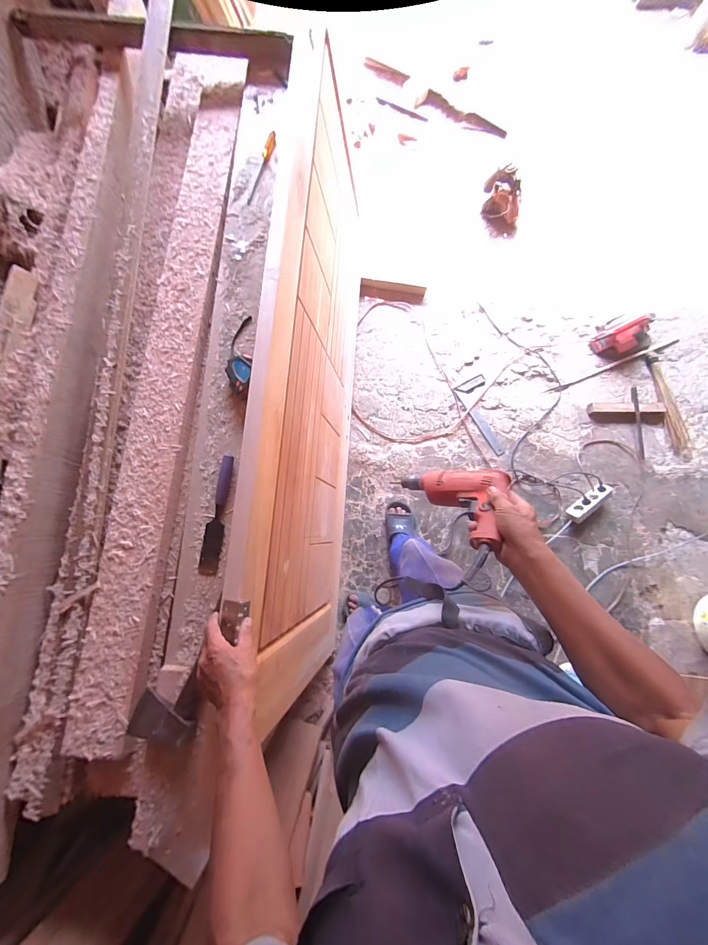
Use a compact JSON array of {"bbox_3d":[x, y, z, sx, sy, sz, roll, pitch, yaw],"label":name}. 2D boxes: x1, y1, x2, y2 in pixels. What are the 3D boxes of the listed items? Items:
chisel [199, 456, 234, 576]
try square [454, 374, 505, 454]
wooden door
[{"bbox_3d":[-0.289,0.088,0.713,0.038,0.018,0.247,5,79,2],"label":"chisel"},{"bbox_3d":[0.587,-0.253,1.483,0.146,0.012,0.353,-27,80,-4],"label":"try square"},{"bbox_3d":[-0.104,-0.254,1.046,0.042,0.769,1.627,2,80,11],"label":"wooden door"}]

